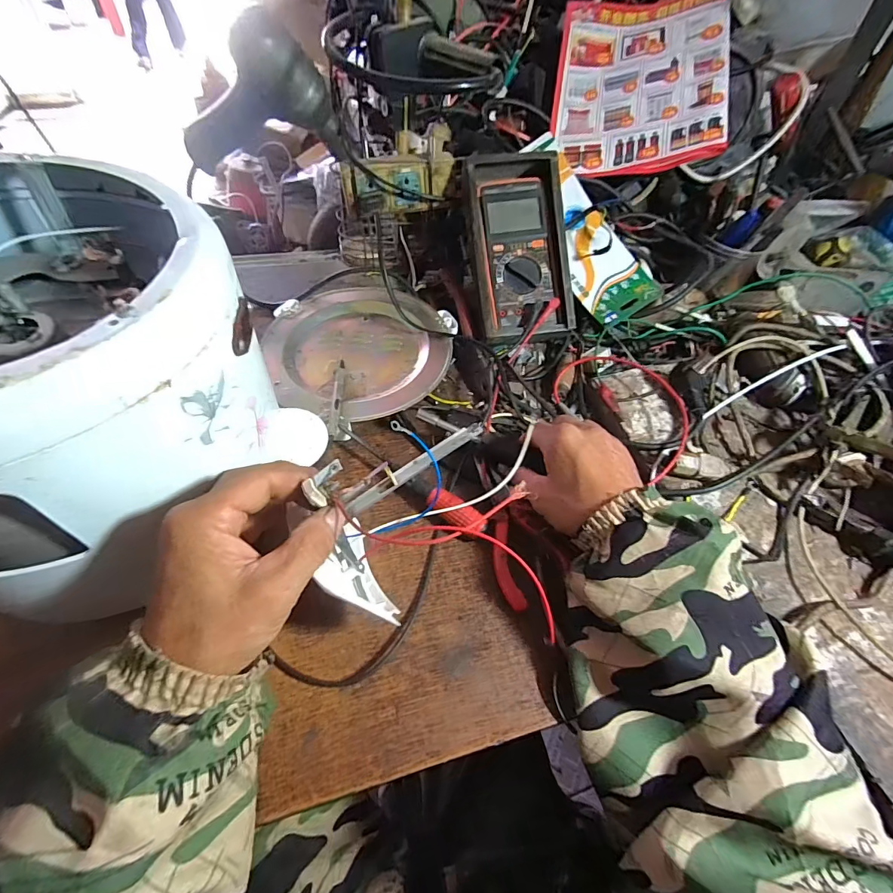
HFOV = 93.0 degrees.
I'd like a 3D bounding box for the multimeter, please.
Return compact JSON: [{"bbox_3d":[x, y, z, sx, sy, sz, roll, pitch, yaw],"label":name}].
[{"bbox_3d":[0.084,-0.228,0.490,0.108,0.042,0.214,-6,89,3],"label":"multimeter"}]

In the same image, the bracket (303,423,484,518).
[{"bbox_3d":[-0.028,0.014,0.275,0.119,0.027,0.026,-22,58,-25],"label":"bracket"}]

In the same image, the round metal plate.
[{"bbox_3d":[-0.100,-0.115,0.477,0.193,0.019,0.202,2,53,-3],"label":"round metal plate"}]

